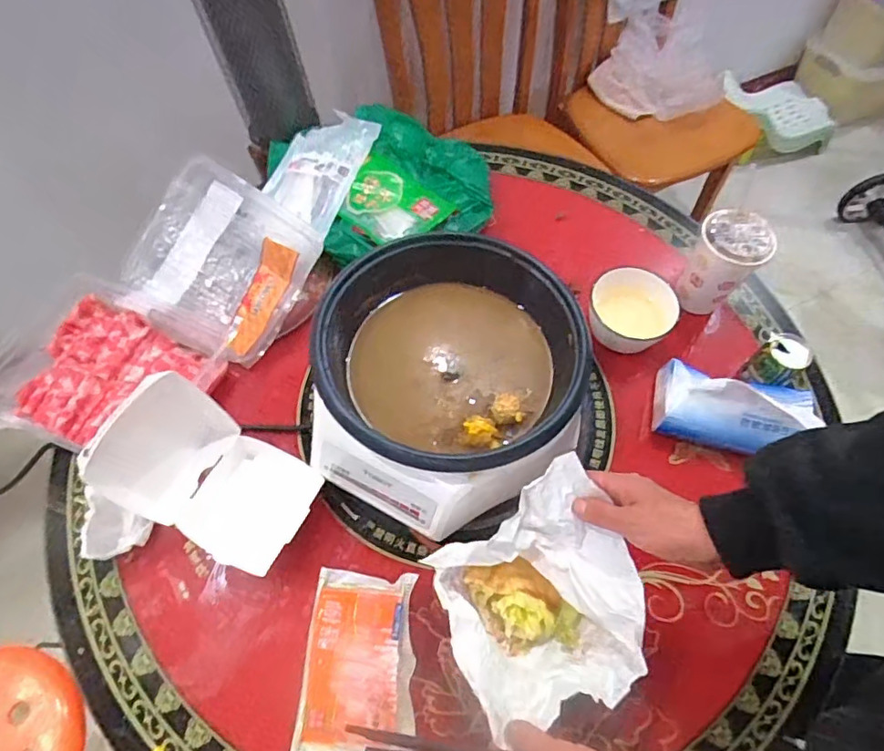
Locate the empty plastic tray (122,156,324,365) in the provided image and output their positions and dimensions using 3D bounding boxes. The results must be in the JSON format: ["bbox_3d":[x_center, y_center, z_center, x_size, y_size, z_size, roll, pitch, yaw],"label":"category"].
[{"bbox_3d":[-0.287,-0.147,0.696,0.240,0.045,0.213,29,91,11],"label":"empty plastic tray"}]

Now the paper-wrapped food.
[{"bbox_3d":[0.084,0.198,0.492,0.157,0.111,0.176,-15,62,-9],"label":"paper-wrapped food"}]

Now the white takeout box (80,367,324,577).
[{"bbox_3d":[-0.229,0.102,0.551,0.175,0.130,0.127,23,63,12],"label":"white takeout box"}]

